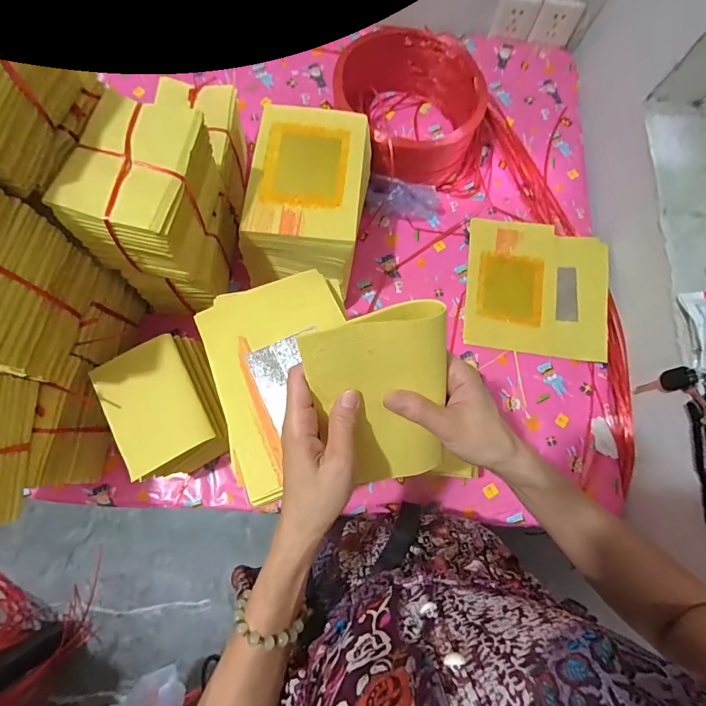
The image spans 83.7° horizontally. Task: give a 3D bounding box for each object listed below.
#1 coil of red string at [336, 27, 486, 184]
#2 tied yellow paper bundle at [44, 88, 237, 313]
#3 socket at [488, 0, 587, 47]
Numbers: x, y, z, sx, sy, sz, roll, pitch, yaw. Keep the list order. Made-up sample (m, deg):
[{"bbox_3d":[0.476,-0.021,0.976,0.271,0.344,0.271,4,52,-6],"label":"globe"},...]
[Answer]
[{"bbox_3d":[0.109,-0.448,0.741,0.259,0.148,0.233,-33,76,-12],"label":"coil of red string"},{"bbox_3d":[-0.252,-0.178,0.542,0.121,0.249,0.159,9,71,1],"label":"tied yellow paper bundle"},{"bbox_3d":[0.404,-0.732,0.871,0.182,0.088,0.041,8,71,0],"label":"socket"}]

